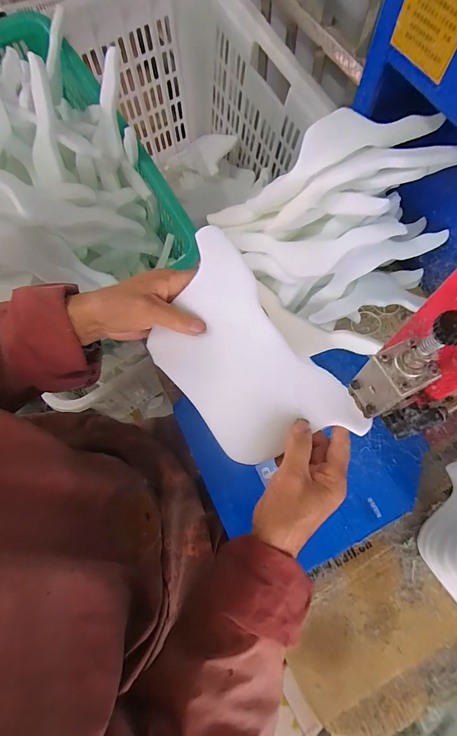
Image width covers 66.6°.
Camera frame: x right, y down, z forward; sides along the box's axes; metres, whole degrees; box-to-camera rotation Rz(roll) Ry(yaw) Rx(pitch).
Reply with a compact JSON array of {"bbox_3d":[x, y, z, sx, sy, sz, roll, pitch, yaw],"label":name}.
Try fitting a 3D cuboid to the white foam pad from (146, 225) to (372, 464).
[{"bbox_3d":[0.012,-0.005,0.363,0.133,0.023,0.234,-38,87,5],"label":"white foam pad"}]

